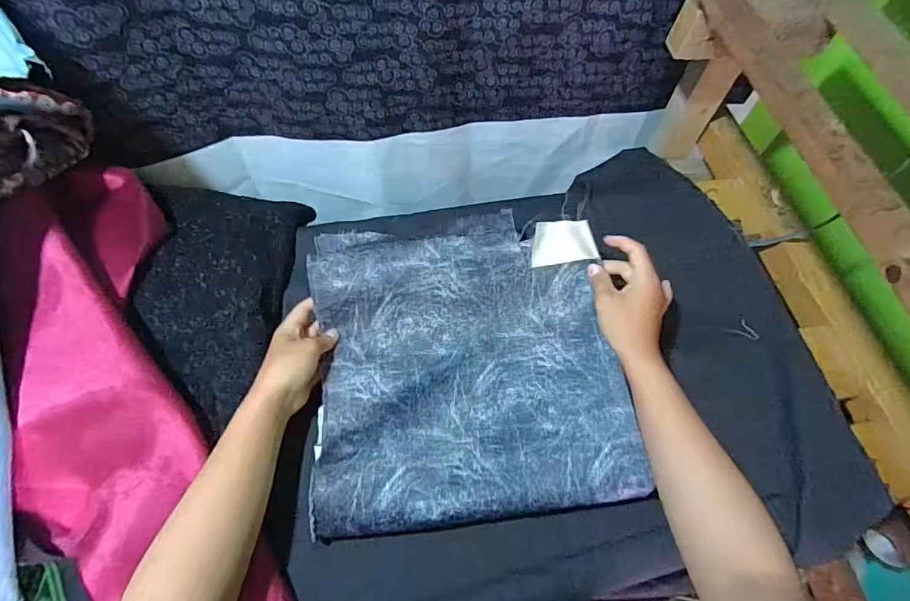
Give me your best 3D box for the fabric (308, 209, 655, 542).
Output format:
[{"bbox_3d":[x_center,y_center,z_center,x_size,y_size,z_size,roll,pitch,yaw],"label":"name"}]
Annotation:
[{"bbox_3d":[0.008,0.059,0.488,0.297,0.055,0.306,-5,63,-6],"label":"fabric"}]

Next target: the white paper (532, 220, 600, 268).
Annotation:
[{"bbox_3d":[0.117,-0.063,0.508,0.067,0.004,0.046,-7,101,10],"label":"white paper"}]

